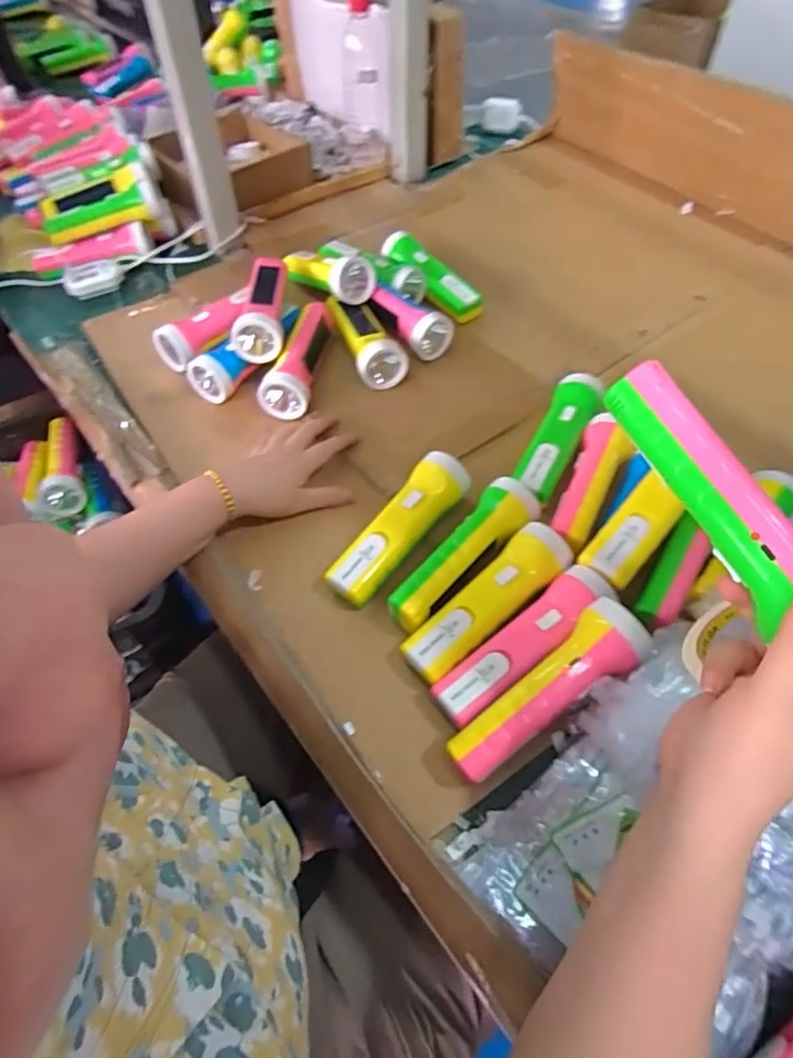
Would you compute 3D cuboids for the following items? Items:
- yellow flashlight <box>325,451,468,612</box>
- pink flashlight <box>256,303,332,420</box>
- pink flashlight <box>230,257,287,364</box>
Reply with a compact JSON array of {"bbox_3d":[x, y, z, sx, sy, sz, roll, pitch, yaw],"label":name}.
[{"bbox_3d":[0.001,-0.001,0.551,0.052,0.052,0.167,35,61,23],"label":"yellow flashlight"},{"bbox_3d":[-0.113,-0.199,0.694,0.049,0.047,0.155,9,54,7],"label":"pink flashlight"},{"bbox_3d":[-0.160,-0.264,0.710,0.055,0.059,0.160,-3,53,-2],"label":"pink flashlight"}]

